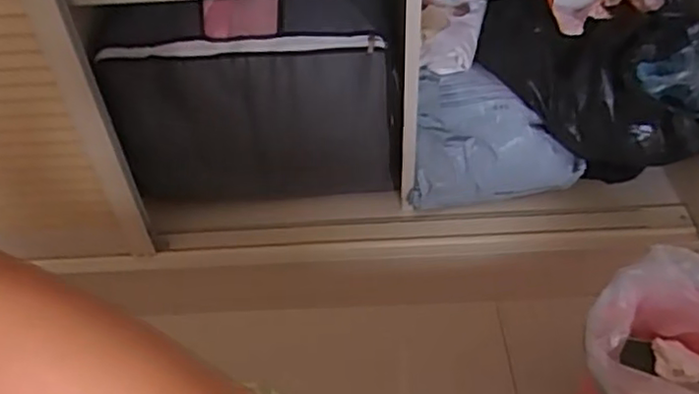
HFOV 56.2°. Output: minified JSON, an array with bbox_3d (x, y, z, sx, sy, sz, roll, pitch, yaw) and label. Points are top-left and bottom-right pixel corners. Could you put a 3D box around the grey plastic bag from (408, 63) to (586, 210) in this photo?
[{"bbox_3d":[0.247,-0.096,1.092,0.282,0.177,0.133,-1,46,3],"label":"grey plastic bag"}]

